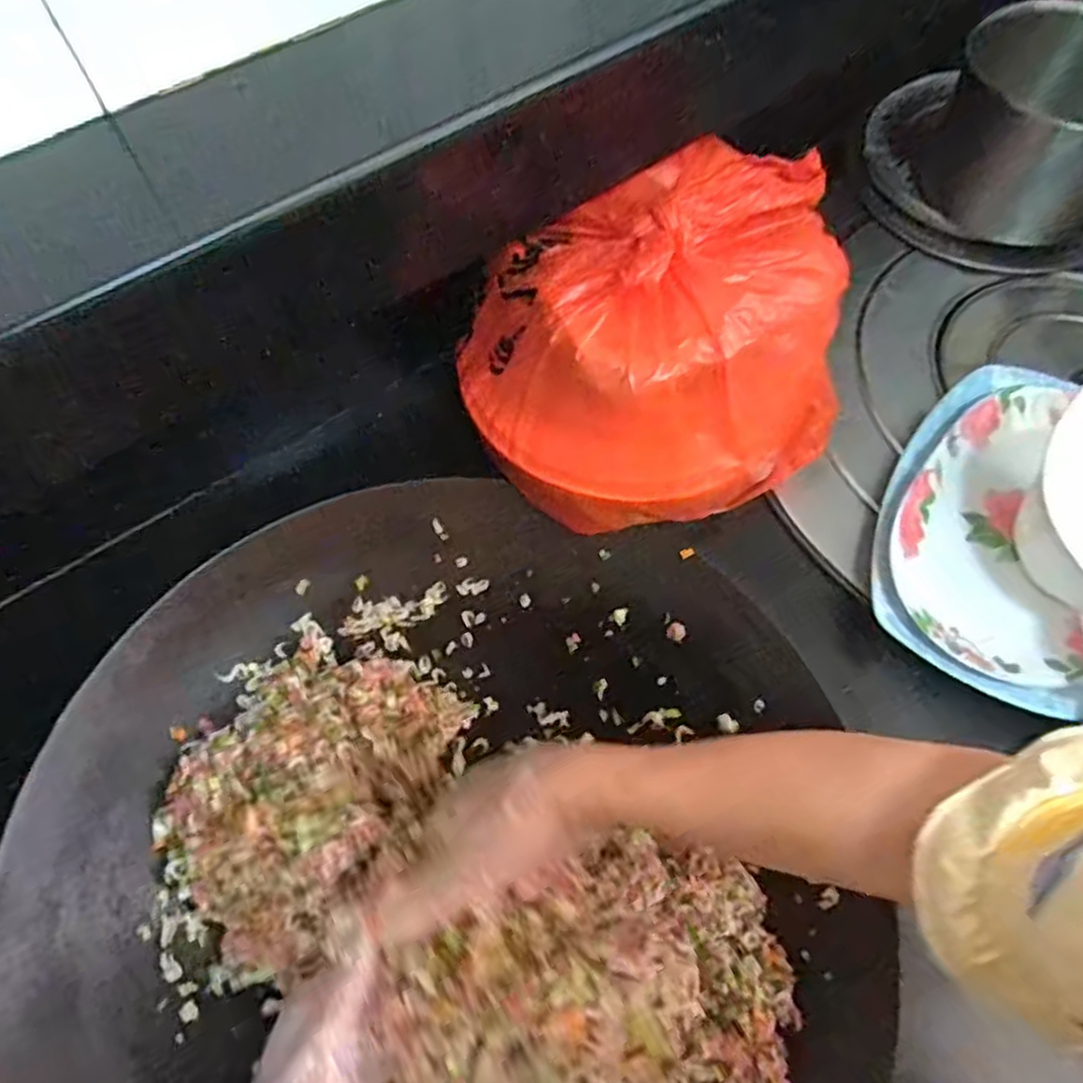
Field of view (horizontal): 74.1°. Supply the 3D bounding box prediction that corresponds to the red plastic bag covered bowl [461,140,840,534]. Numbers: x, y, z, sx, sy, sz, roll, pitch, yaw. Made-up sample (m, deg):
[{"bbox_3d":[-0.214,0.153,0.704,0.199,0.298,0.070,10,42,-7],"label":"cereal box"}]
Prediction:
[{"bbox_3d":[0.080,-0.127,0.501,0.235,0.177,0.190,-29,67,-12],"label":"red plastic bag covered bowl"}]

